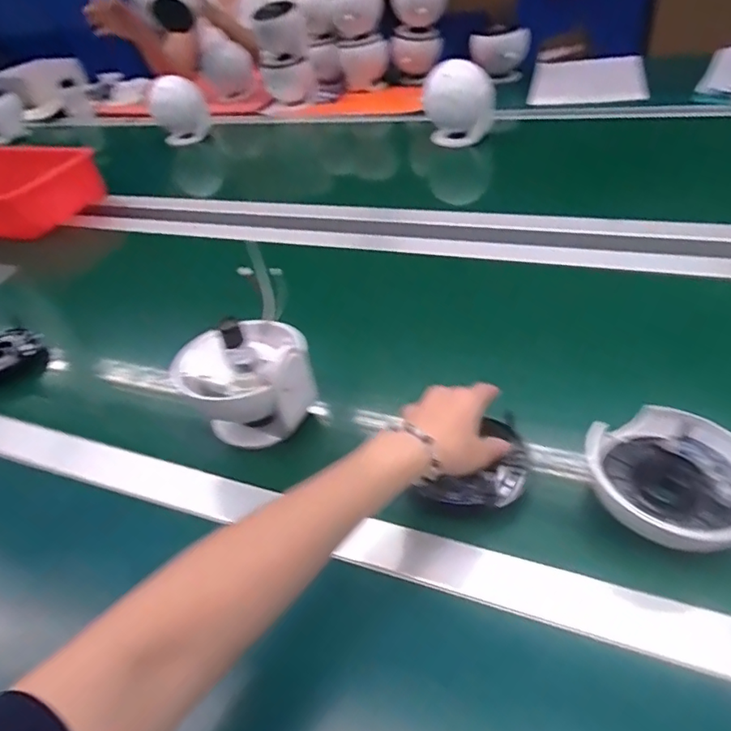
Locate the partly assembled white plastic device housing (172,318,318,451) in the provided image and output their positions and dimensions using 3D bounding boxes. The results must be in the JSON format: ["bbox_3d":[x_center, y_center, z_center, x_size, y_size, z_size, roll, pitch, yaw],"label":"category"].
[{"bbox_3d":[-0.116,0.011,0.526,0.123,0.109,0.123,-20,41,-18],"label":"partly assembled white plastic device housing"}]

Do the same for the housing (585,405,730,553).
[{"bbox_3d":[0.231,0.086,0.416,0.124,0.041,0.109,24,47,31],"label":"housing"}]

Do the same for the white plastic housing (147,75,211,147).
[{"bbox_3d":[-0.416,-0.573,1.243,0.120,0.141,0.107,-17,40,-14],"label":"white plastic housing"}]

